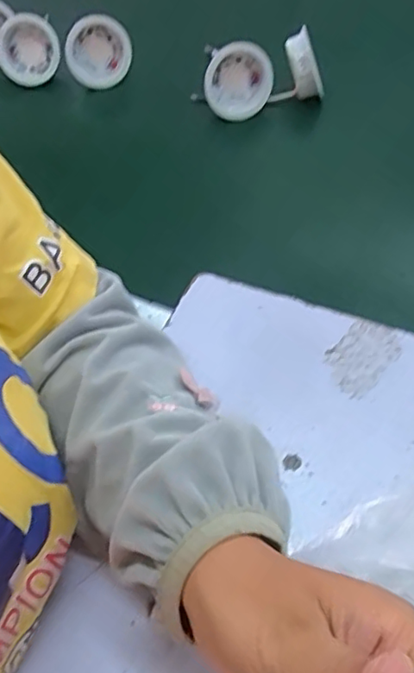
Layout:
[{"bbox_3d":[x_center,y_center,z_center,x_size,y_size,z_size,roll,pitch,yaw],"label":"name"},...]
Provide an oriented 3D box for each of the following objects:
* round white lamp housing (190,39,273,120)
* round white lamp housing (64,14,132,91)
[{"bbox_3d":[0.033,-0.277,0.637,0.080,0.073,0.040,11,25,11],"label":"round white lamp housing"},{"bbox_3d":[-0.127,-0.333,0.688,0.075,0.069,0.026,-16,53,-6],"label":"round white lamp housing"}]

